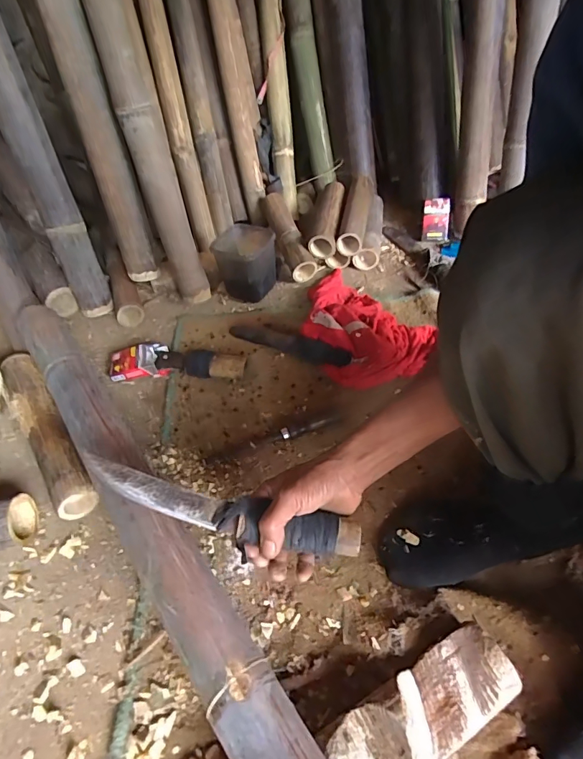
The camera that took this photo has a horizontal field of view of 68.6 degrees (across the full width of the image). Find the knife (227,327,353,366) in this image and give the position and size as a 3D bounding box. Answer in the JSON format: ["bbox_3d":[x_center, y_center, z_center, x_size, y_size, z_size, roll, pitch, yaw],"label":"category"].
[{"bbox_3d":[-0.009,-0.069,0.804,0.250,0.031,0.041,22,54,24],"label":"knife"}]

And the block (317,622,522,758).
[{"bbox_3d":[0.084,0.351,0.404,0.303,0.053,0.080,-26,50,-16],"label":"block"}]

